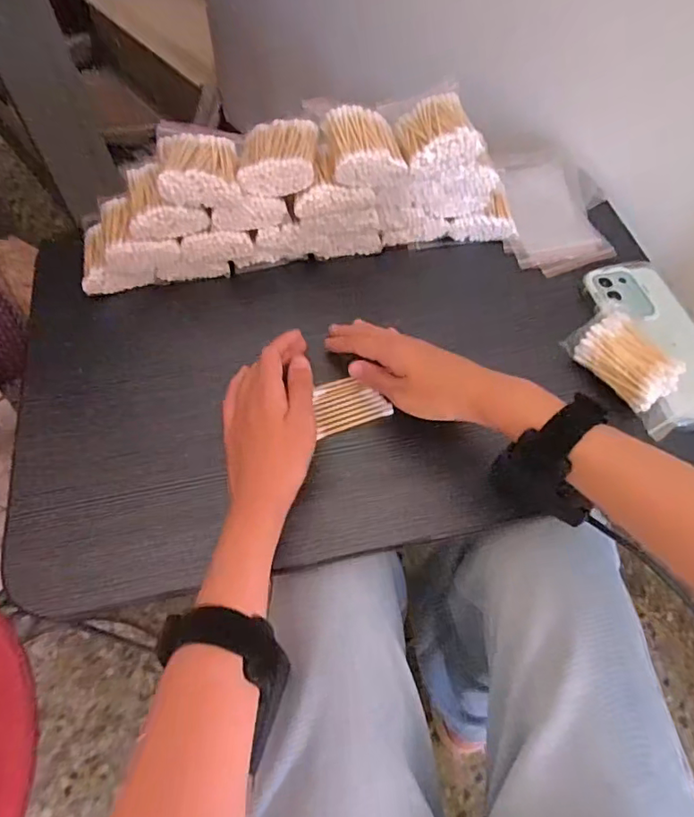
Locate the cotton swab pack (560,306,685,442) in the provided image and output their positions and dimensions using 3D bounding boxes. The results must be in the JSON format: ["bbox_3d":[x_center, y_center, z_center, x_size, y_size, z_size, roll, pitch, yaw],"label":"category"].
[{"bbox_3d":[0.237,-0.036,0.438,0.056,0.021,0.110,-25,63,-15],"label":"cotton swab pack"}]

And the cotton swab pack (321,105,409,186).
[{"bbox_3d":[0.015,-0.223,0.452,0.060,0.028,0.067,-9,60,-7],"label":"cotton swab pack"}]

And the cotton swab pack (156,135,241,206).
[{"bbox_3d":[-0.124,-0.203,0.452,0.063,0.027,0.068,-8,60,-6],"label":"cotton swab pack"}]

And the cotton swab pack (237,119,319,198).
[{"bbox_3d":[-0.058,-0.218,0.460,0.063,0.030,0.070,2,60,0],"label":"cotton swab pack"}]

